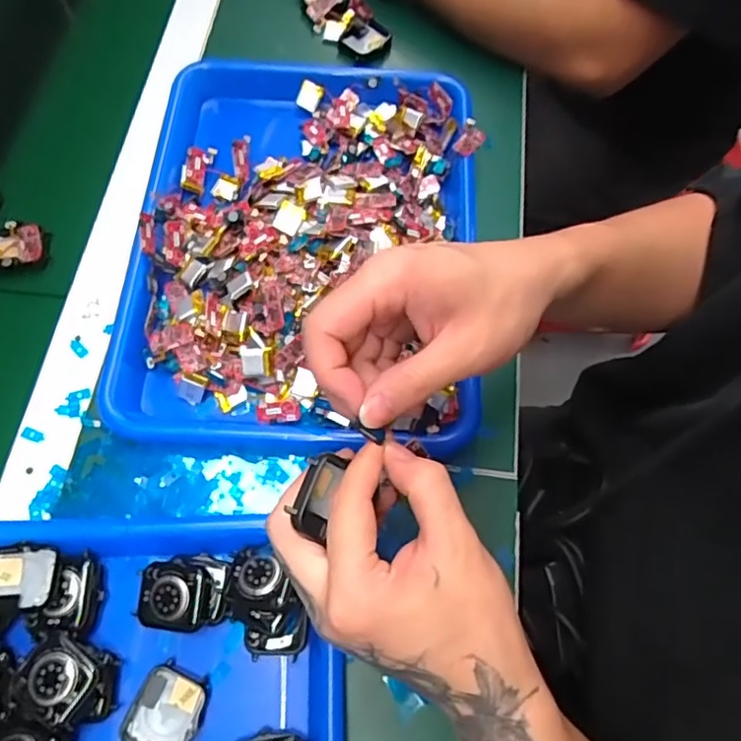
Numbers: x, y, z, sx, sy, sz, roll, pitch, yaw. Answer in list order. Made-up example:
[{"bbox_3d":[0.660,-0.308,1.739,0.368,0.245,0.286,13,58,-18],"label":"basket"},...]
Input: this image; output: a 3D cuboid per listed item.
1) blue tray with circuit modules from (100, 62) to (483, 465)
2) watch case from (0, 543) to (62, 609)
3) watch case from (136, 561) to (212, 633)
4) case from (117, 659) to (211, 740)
[{"bbox_3d":[-0.046,-0.102,0.433,0.247,0.046,0.325,3,68,0],"label":"blue tray with circuit modules"},{"bbox_3d":[-0.207,0.119,0.333,0.043,0.005,0.035,0,68,-2],"label":"watch case"},{"bbox_3d":[-0.116,0.133,0.339,0.042,0.018,0.037,7,68,1],"label":"watch case"},{"bbox_3d":[-0.115,0.193,0.322,0.038,0.008,0.045,22,69,7],"label":"case"}]

